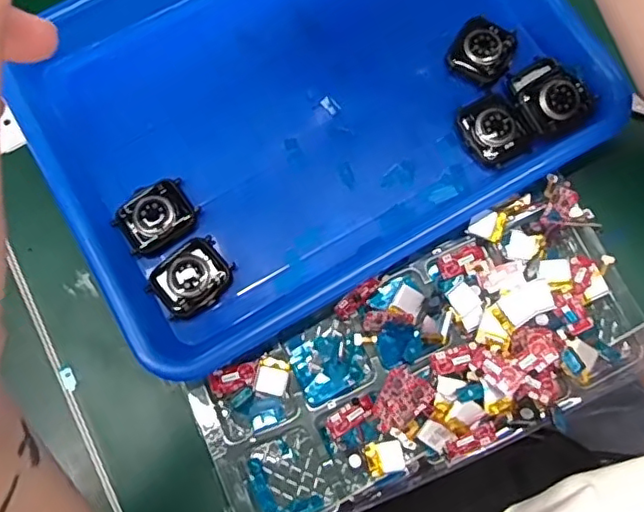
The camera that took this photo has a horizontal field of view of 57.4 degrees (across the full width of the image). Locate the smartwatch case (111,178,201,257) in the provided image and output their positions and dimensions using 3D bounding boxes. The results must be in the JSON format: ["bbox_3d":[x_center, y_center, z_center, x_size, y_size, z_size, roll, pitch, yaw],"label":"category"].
[{"bbox_3d":[-0.098,-0.023,0.348,0.044,0.010,0.036,-31,77,-7],"label":"smartwatch case"}]

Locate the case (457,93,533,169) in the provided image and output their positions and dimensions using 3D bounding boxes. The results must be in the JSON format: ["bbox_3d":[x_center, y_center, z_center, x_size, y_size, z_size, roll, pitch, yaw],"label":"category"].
[{"bbox_3d":[0.105,-0.077,0.359,0.034,0.009,0.045,-19,76,-5],"label":"case"}]

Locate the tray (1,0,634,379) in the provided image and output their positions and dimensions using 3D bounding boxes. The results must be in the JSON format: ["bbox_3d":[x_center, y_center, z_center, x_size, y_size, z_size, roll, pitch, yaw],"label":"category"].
[{"bbox_3d":[-0.011,-0.110,0.372,0.327,0.039,0.259,-30,77,-7],"label":"tray"}]

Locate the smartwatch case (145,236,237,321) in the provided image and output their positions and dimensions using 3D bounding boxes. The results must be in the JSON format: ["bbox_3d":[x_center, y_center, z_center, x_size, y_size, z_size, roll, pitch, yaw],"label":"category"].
[{"bbox_3d":[-0.076,0.012,0.341,0.045,0.007,0.039,-35,77,-9],"label":"smartwatch case"}]

